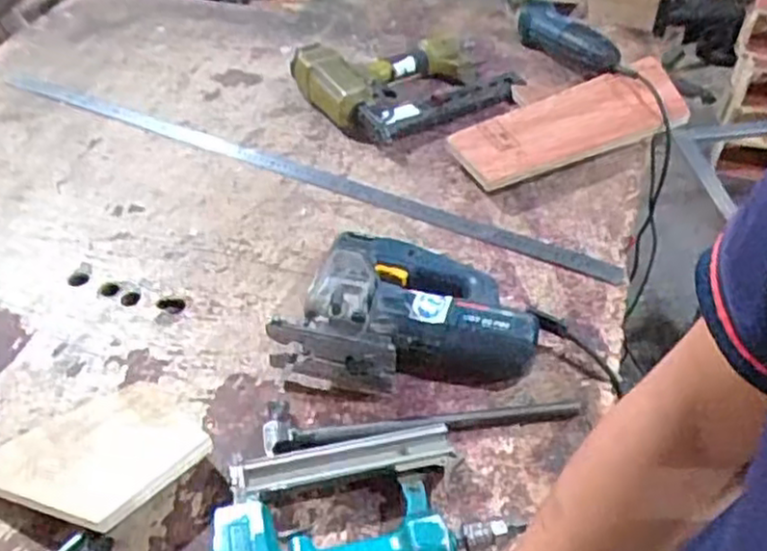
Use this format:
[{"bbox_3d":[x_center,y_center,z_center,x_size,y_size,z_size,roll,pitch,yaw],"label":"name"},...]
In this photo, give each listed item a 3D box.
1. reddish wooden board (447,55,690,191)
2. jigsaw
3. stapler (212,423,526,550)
[{"bbox_3d":[0.262,-0.217,0.998,0.343,0.026,0.135,-22,59,-9],"label":"reddish wooden board"},{"bbox_3d":[0.031,0.035,0.757,0.255,0.069,0.181,8,46,9],"label":"jigsaw"},{"bbox_3d":[-0.027,0.198,0.610,0.235,0.056,0.150,-12,46,-11],"label":"stapler"}]

